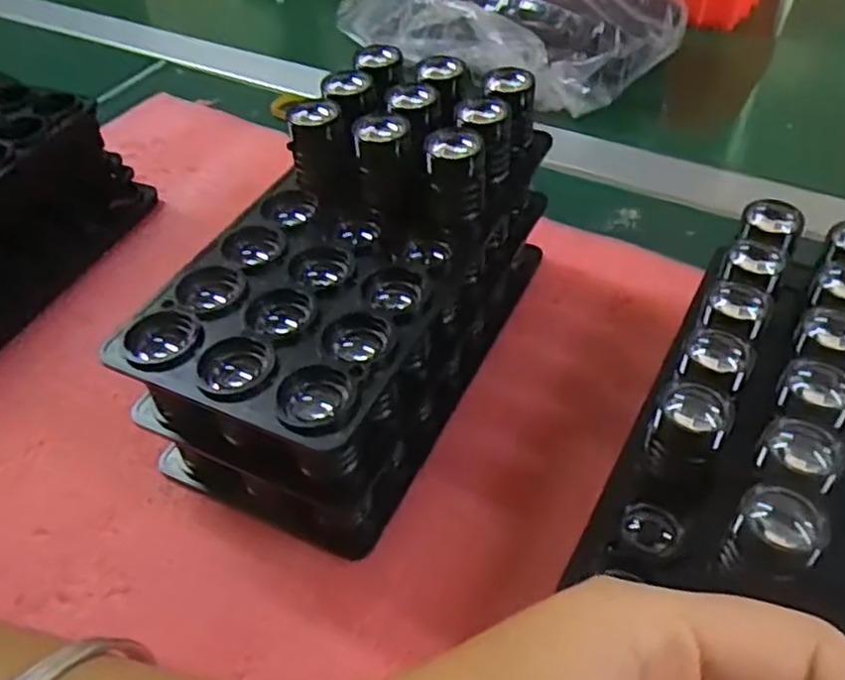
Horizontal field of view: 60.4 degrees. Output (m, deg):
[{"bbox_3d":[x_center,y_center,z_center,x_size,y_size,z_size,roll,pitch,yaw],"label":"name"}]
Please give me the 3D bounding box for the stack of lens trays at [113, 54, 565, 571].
[{"bbox_3d":[-0.026,-0.027,0.300,0.093,0.103,0.183,19,50,21],"label":"stack of lens trays"}]

